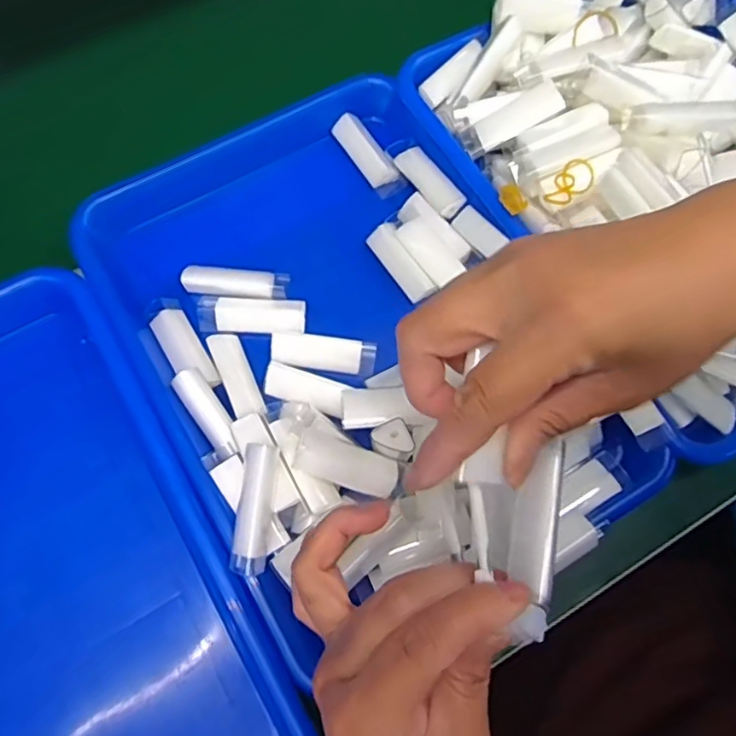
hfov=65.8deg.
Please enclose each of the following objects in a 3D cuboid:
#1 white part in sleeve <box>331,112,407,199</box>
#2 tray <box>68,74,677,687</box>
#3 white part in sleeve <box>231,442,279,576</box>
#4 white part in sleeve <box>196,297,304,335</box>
[{"bbox_3d":[0.001,-0.151,0.406,0.023,0.012,0.068,-38,81,15],"label":"white part in sleeve"},{"bbox_3d":[-0.016,-0.026,0.354,0.236,0.054,0.335,-29,75,-10],"label":"tray"},{"bbox_3d":[-0.059,0.072,0.292,0.017,0.022,0.064,5,72,0],"label":"white part in sleeve"},{"bbox_3d":[-0.073,-0.034,0.359,0.067,0.012,0.025,5,72,0],"label":"white part in sleeve"}]

